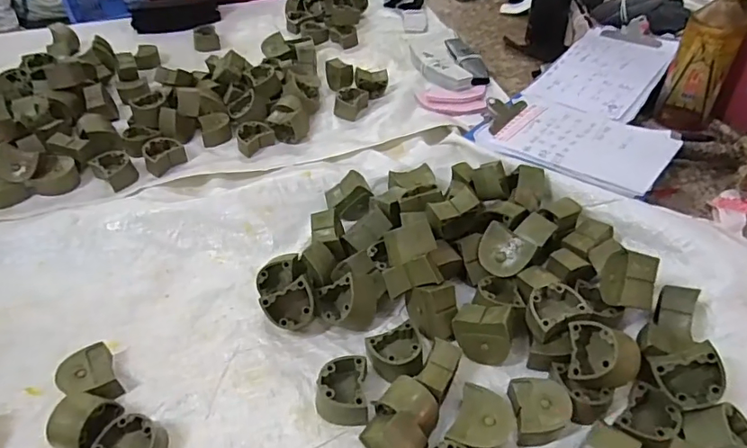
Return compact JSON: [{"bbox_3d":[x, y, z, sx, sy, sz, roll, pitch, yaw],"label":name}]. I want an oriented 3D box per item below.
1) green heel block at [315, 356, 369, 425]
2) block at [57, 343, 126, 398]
[{"bbox_3d":[-0.026,0.136,0.422,0.040,0.025,0.050,-1,43,0],"label":"green heel block"},{"bbox_3d":[-0.242,0.130,0.439,0.039,0.025,0.052,-24,48,-22],"label":"block"}]

